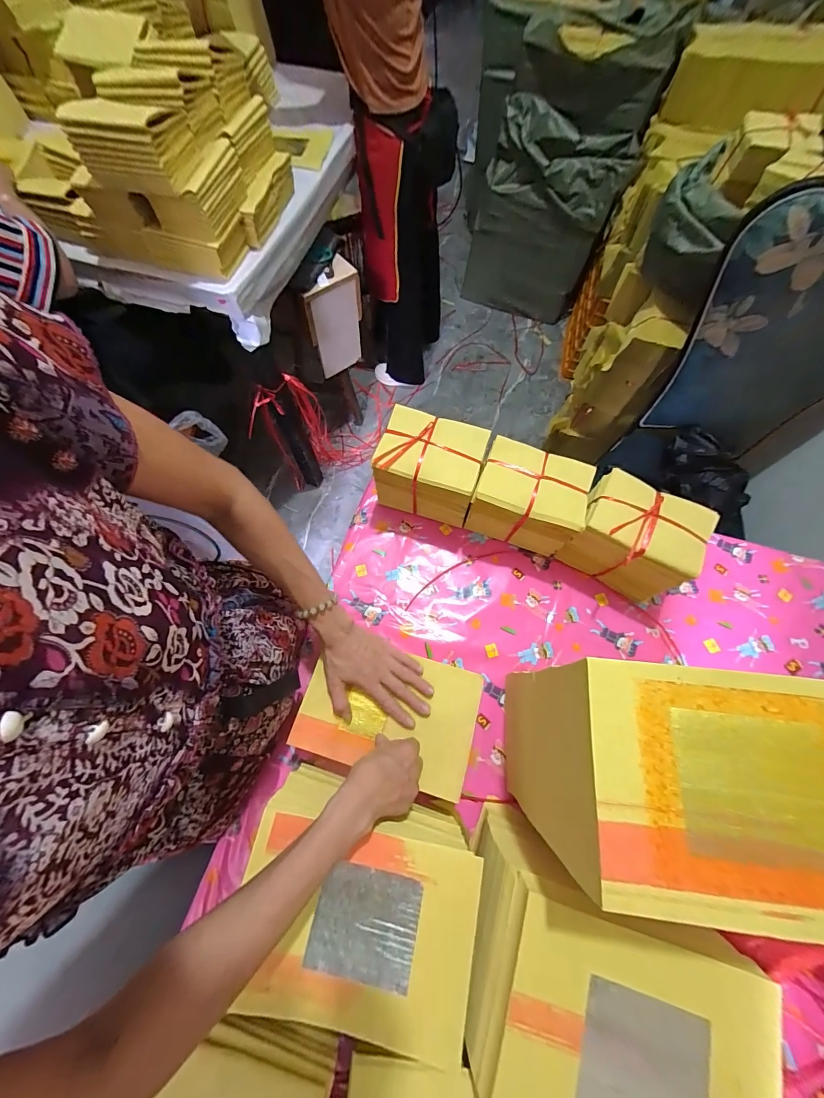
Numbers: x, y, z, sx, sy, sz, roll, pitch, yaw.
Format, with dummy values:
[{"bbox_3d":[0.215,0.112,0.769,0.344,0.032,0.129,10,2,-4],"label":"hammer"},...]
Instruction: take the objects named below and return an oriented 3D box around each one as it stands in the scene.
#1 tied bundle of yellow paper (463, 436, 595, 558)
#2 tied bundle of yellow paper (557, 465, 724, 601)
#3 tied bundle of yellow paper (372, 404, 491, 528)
[{"bbox_3d":[0.190,-0.080,0.632,0.162,0.148,0.111,19,70,6],"label":"tied bundle of yellow paper"},{"bbox_3d":[0.358,-0.015,0.610,0.180,0.146,0.127,28,71,9],"label":"tied bundle of yellow paper"},{"bbox_3d":[0.031,-0.134,0.642,0.159,0.146,0.115,16,70,6],"label":"tied bundle of yellow paper"}]

